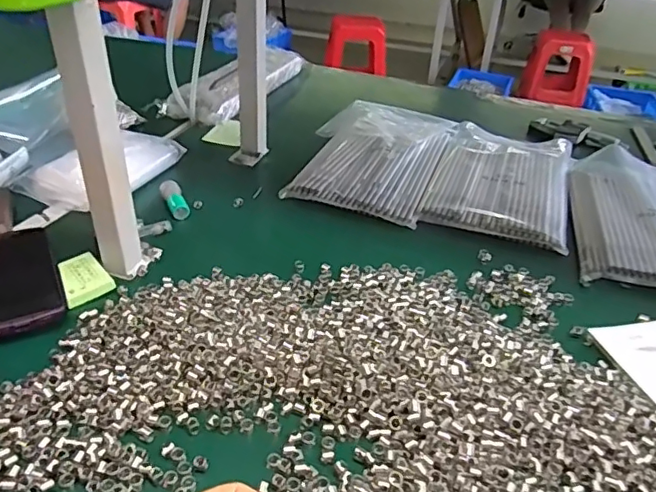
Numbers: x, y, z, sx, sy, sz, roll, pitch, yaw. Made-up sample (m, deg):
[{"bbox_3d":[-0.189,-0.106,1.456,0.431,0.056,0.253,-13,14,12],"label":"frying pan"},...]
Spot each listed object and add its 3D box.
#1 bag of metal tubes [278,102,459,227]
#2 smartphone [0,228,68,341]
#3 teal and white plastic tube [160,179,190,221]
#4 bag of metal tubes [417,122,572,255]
[{"bbox_3d":[0.069,-0.141,0.856,0.201,0.034,0.325,13,35,16],"label":"bag of metal tubes"},{"bbox_3d":[-0.314,0.028,0.564,0.076,0.013,0.169,-15,37,-24],"label":"smartphone"},{"bbox_3d":[-0.193,-0.060,0.711,0.026,0.020,0.066,-14,37,-23],"label":"teal and white plastic tube"},{"bbox_3d":[0.261,-0.109,0.840,0.183,0.019,0.340,13,35,16],"label":"bag of metal tubes"}]

